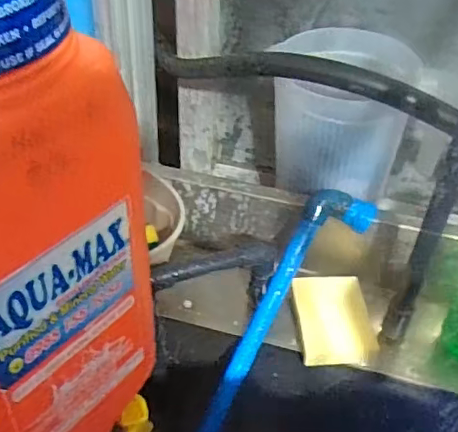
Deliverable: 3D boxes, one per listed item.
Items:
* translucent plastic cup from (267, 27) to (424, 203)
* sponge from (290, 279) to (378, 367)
[{"bbox_3d":[0.120,-0.104,0.624,0.144,0.148,0.132,5,41,2],"label":"translucent plastic cup"},{"bbox_3d":[0.115,0.110,0.611,0.085,0.024,0.105,0,41,-3],"label":"sponge"}]

